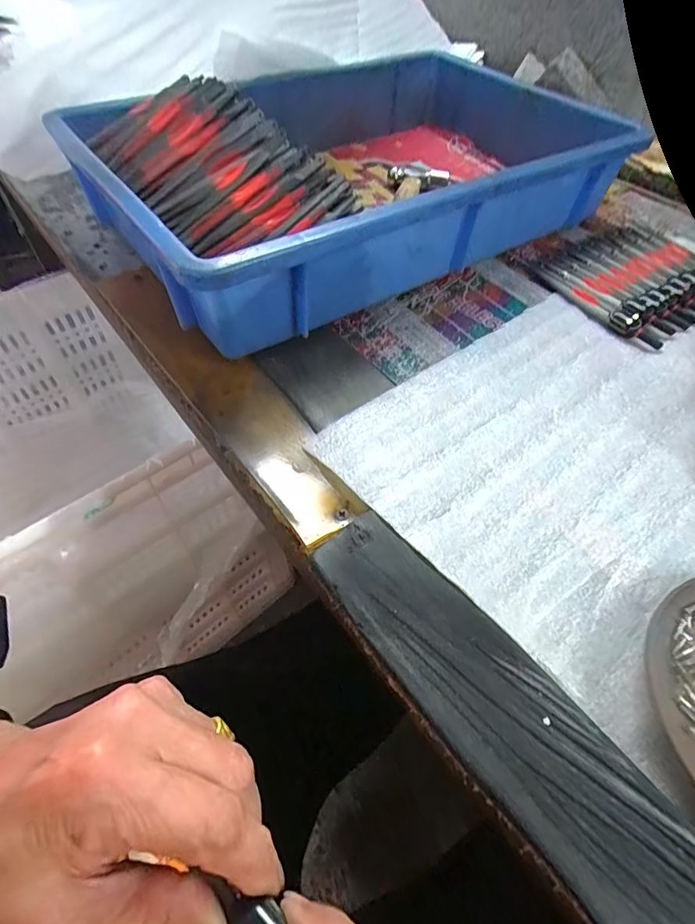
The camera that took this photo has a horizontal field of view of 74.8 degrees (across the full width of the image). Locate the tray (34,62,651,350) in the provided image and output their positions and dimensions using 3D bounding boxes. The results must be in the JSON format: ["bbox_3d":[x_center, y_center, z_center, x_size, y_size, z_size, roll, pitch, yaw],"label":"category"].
[{"bbox_3d":[0.008,-0.257,0.394,0.422,0.101,0.285,-30,58,-21],"label":"tray"}]

